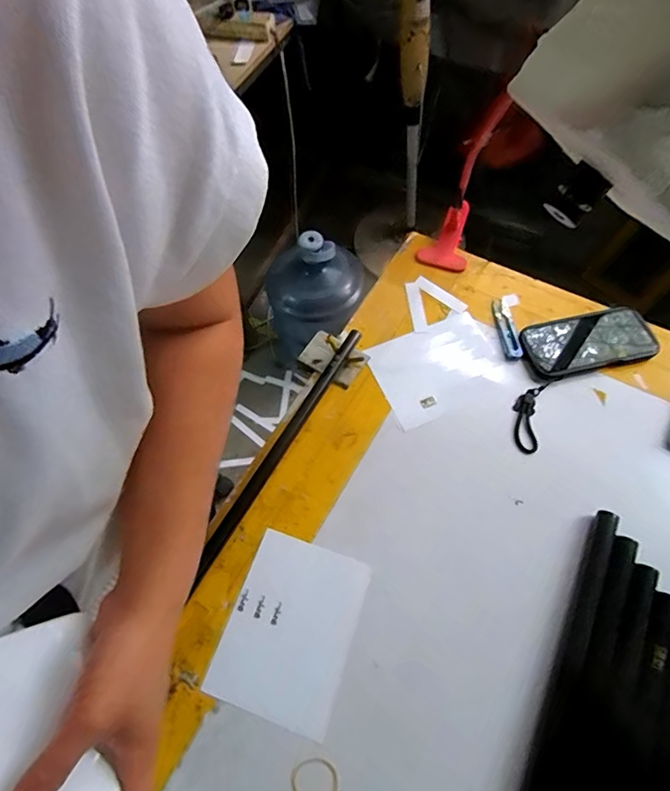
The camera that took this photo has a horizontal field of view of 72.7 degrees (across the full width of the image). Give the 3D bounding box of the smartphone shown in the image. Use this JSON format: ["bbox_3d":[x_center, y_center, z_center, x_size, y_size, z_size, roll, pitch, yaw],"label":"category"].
[{"bbox_3d":[0.332,-0.071,0.602,0.169,0.020,0.081,-15,67,-1],"label":"smartphone"}]

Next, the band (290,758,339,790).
[{"bbox_3d":[-0.019,0.348,0.408,0.041,0.004,0.039,-1,62,2],"label":"band"}]

